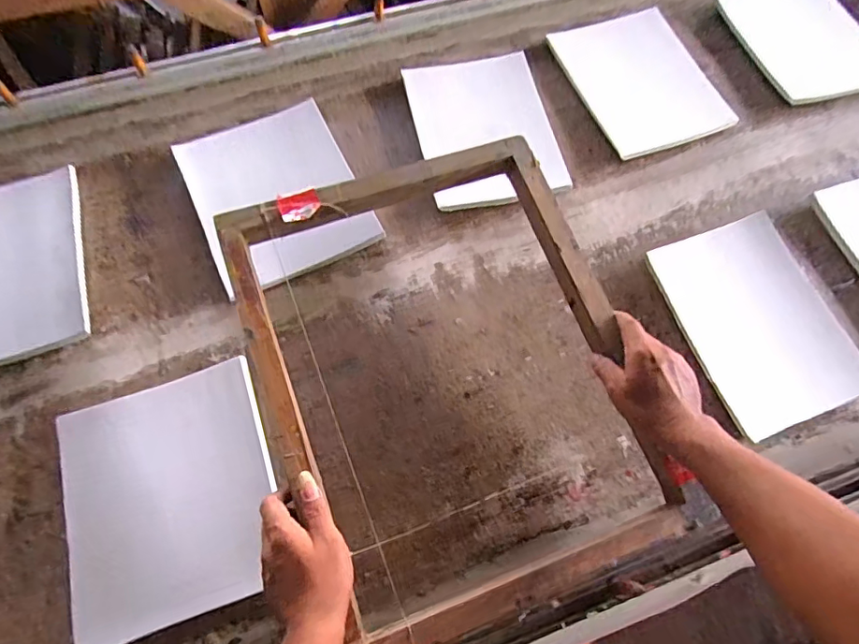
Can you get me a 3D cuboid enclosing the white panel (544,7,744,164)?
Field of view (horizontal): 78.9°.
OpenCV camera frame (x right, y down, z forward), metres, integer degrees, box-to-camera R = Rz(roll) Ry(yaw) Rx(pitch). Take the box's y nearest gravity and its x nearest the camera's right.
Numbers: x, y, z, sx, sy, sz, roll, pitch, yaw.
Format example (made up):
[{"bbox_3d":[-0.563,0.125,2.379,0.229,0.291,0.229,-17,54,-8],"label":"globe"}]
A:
[{"bbox_3d":[0.339,-0.389,0.840,0.195,0.016,0.259,-21,74,-5],"label":"white panel"}]

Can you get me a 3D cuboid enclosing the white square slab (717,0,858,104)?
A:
[{"bbox_3d":[0.644,-0.489,0.892,0.212,0.024,0.258,-16,71,-2],"label":"white square slab"}]

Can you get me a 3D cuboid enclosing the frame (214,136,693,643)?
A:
[{"bbox_3d":[0.026,0.055,0.568,0.390,0.040,0.524,-18,73,-11],"label":"frame"}]

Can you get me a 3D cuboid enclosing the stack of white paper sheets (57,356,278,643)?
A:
[{"bbox_3d":[-0.292,0.197,0.592,0.221,0.013,0.256,-16,75,-14],"label":"stack of white paper sheets"}]

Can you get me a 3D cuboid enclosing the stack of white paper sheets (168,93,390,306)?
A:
[{"bbox_3d":[-0.229,-0.205,0.755,0.226,0.037,0.213,-24,69,-11],"label":"stack of white paper sheets"}]

